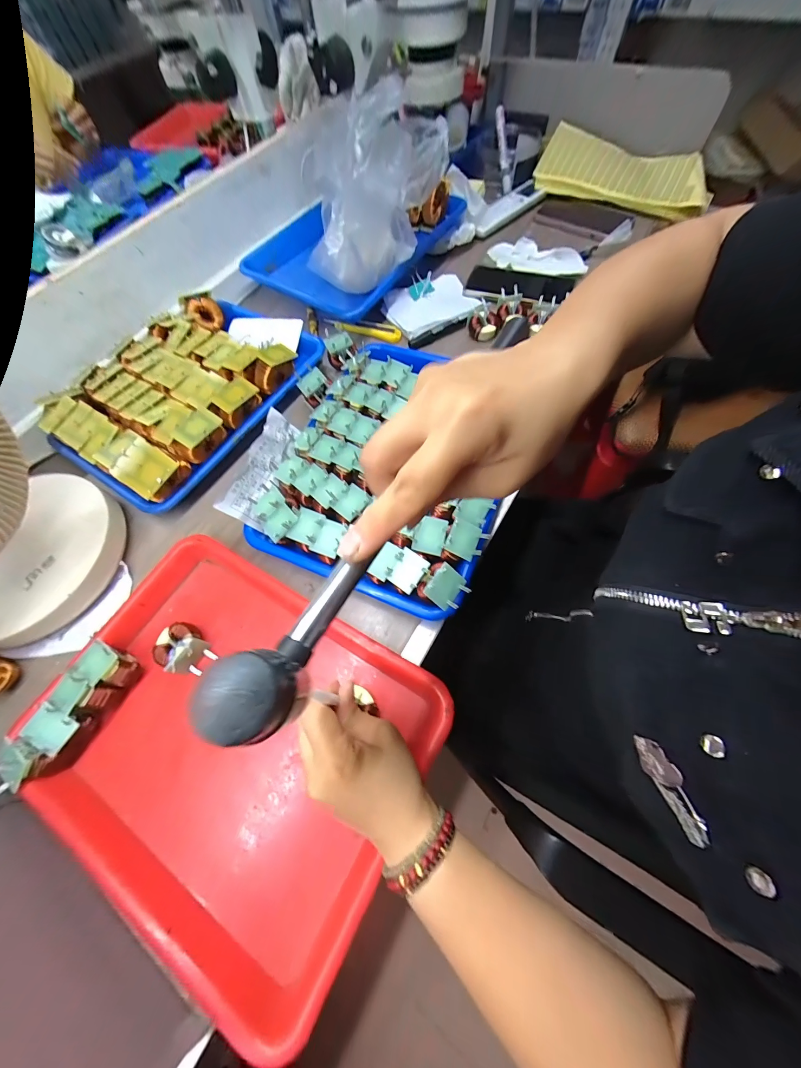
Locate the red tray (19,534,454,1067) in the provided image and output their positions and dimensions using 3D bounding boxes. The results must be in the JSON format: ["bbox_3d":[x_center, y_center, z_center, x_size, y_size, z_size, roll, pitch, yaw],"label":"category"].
[{"bbox_3d":[-0.151,0.170,0.301,0.336,0.047,0.256,27,70,16],"label":"red tray"}]

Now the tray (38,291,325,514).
[{"bbox_3d":[-0.294,-0.197,0.458,0.257,0.056,0.290,31,71,17],"label":"tray"}]

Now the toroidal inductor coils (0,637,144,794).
[{"bbox_3d":[-0.298,0.162,0.302,0.044,0.038,0.126,27,70,16],"label":"toroidal inductor coils"}]

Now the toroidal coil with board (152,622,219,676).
[{"bbox_3d":[-0.215,0.113,0.330,0.053,0.029,0.040,38,73,19],"label":"toroidal coil with board"}]

